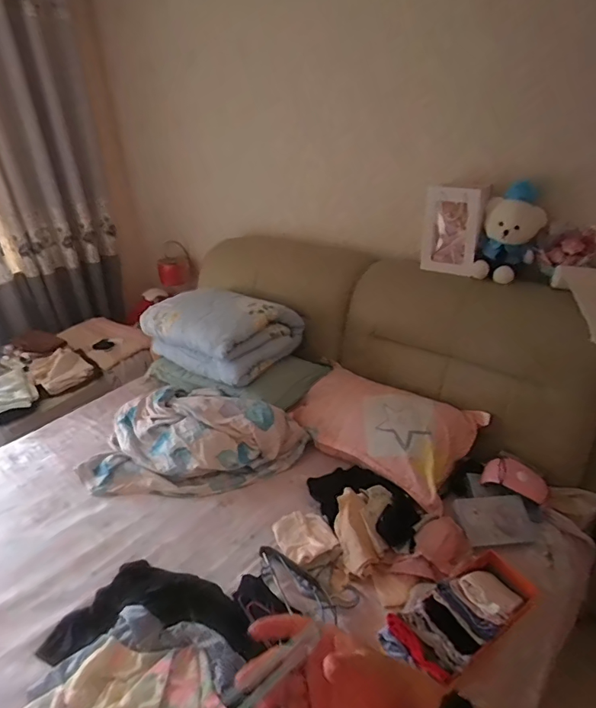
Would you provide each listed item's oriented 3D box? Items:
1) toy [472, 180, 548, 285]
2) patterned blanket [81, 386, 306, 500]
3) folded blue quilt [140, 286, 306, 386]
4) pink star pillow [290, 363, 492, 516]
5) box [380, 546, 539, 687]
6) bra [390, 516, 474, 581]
[{"bbox_3d":[0.764,-0.438,1.626,0.204,0.310,0.172,9,30,22],"label":"toy"},{"bbox_3d":[-0.366,0.285,1.648,0.749,0.178,0.459,-6,28,-5],"label":"patterned blanket"},{"bbox_3d":[-0.329,-0.140,1.912,0.559,0.294,0.415,18,34,34],"label":"folded blue quilt"},{"bbox_3d":[0.276,0.263,1.617,0.655,0.175,0.388,18,68,34],"label":"pink star pillow"},{"bbox_3d":[0.386,0.599,1.048,0.419,0.078,0.164,-7,25,-36],"label":"box"},{"bbox_3d":[0.382,0.540,1.232,0.274,0.082,0.115,-22,33,-32],"label":"bra"}]

